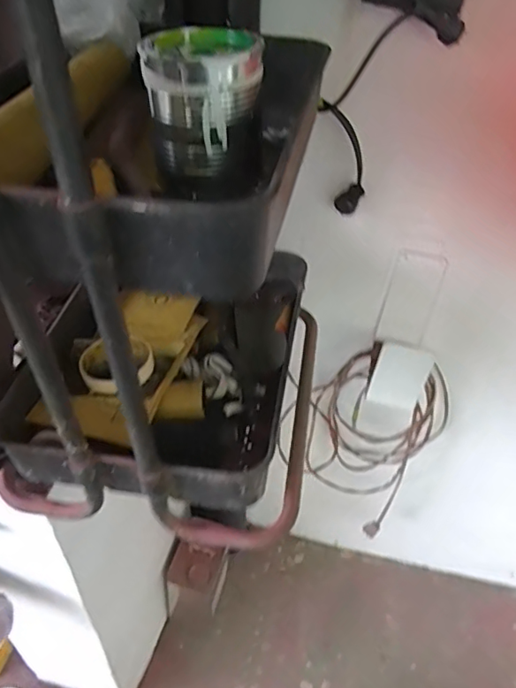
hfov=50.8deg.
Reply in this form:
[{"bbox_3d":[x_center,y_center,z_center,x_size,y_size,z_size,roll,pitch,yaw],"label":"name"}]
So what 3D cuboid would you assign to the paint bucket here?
[{"bbox_3d":[-0.045,-0.204,0.458,0.091,0.092,0.091,2,42,-2],"label":"paint bucket"}]

